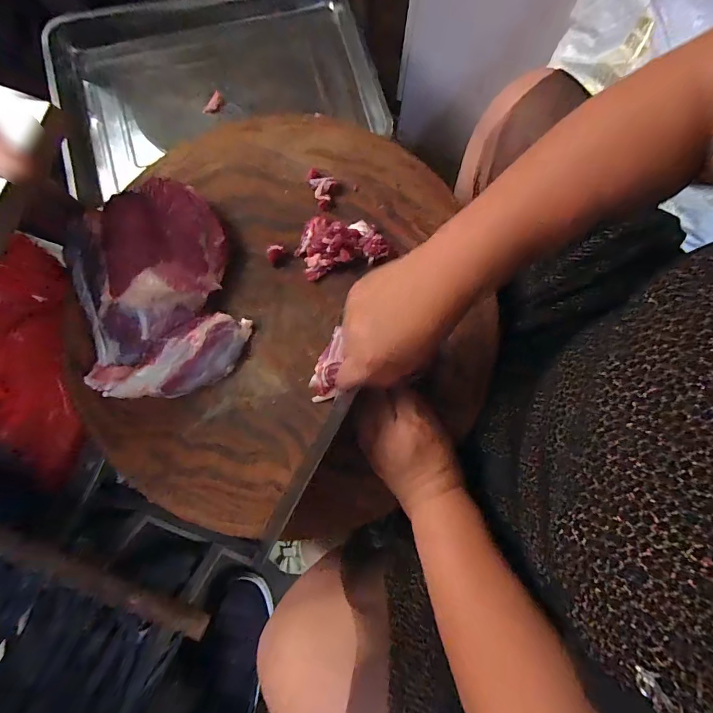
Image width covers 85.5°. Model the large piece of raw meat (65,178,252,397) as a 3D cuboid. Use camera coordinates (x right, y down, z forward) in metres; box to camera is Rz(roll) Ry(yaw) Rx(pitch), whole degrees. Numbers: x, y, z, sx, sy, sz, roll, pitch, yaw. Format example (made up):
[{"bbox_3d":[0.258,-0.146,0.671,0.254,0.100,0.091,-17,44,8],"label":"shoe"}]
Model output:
[{"bbox_3d":[-0.207,-0.067,0.394,0.157,0.062,0.201,-16,81,-4],"label":"large piece of raw meat"}]

